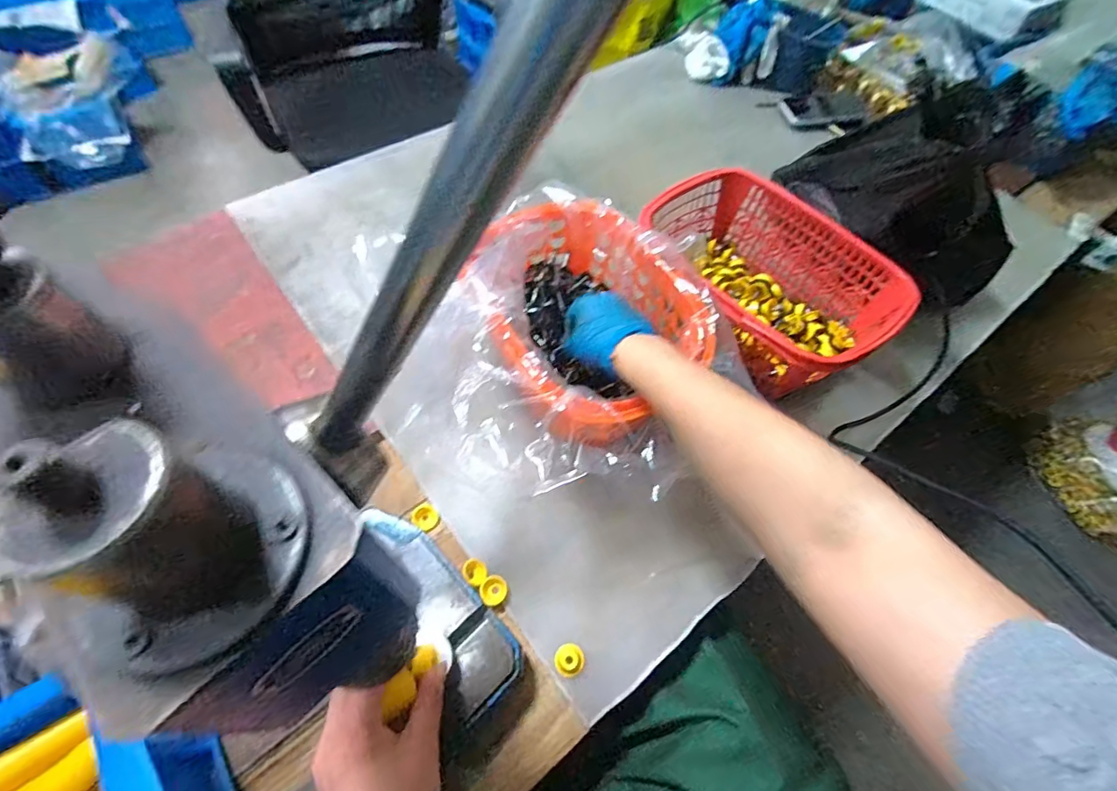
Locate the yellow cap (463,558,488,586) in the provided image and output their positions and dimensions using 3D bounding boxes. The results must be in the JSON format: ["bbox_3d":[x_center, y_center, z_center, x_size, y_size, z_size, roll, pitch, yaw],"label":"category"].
[{"bbox_3d":[-0.078,0.164,0.476,0.021,0.013,0.023,2,58,-3],"label":"yellow cap"}]

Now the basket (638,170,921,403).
[{"bbox_3d":[0.228,-0.130,0.587,0.195,0.097,0.278,-31,64,-21],"label":"basket"}]

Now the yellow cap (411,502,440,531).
[{"bbox_3d":[-0.133,0.123,0.513,0.029,0.010,0.024,34,62,17],"label":"yellow cap"}]

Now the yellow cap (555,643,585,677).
[{"bbox_3d":[0.010,0.229,0.440,0.025,0.011,0.025,2,58,-3],"label":"yellow cap"}]

